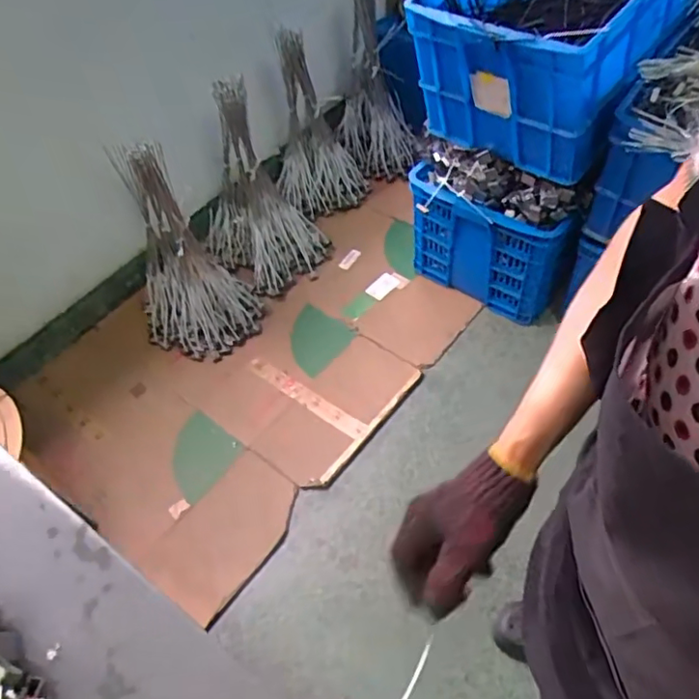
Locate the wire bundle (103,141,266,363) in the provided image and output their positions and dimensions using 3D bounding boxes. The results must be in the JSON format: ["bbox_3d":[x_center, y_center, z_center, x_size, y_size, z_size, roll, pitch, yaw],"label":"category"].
[{"bbox_3d":[-0.464,-0.269,1.584,0.324,0.574,0.326,-28,55,-14],"label":"wire bundle"}]

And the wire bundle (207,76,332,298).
[{"bbox_3d":[-0.274,-0.482,1.719,0.283,0.557,0.313,-39,58,-21],"label":"wire bundle"}]

